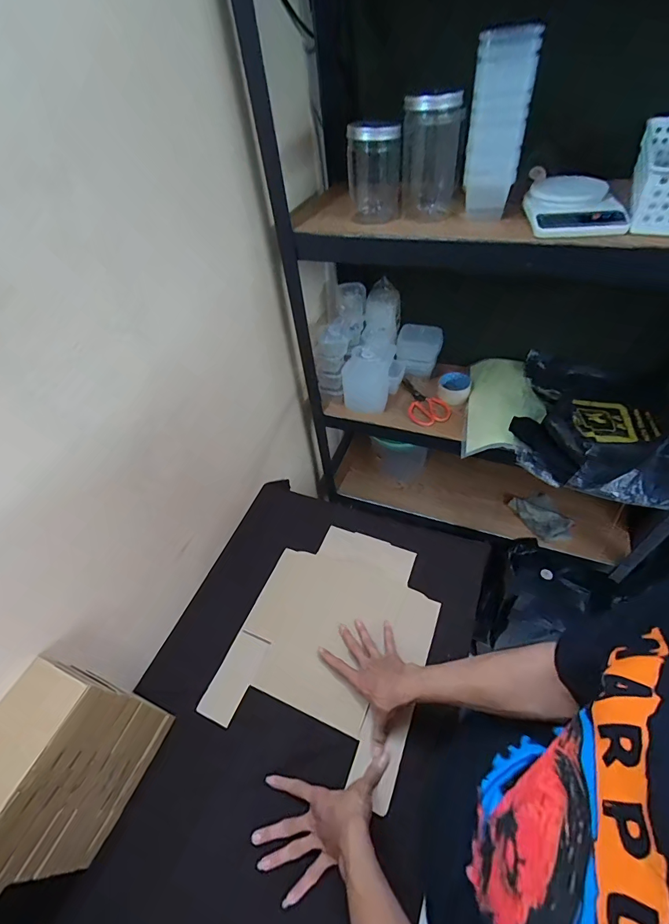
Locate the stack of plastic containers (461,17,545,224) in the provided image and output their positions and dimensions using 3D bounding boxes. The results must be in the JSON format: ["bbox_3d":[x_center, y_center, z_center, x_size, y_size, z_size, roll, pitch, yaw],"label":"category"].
[{"bbox_3d":[0.246,-0.501,0.599,0.088,0.214,0.079,10,51,15],"label":"stack of plastic containers"}]

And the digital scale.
[{"bbox_3d":[0.372,-0.404,0.609,0.124,0.040,0.160,3,49,9],"label":"digital scale"}]

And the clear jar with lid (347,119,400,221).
[{"bbox_3d":[0.071,-0.504,0.690,0.093,0.147,0.076,-1,49,5],"label":"clear jar with lid"}]

